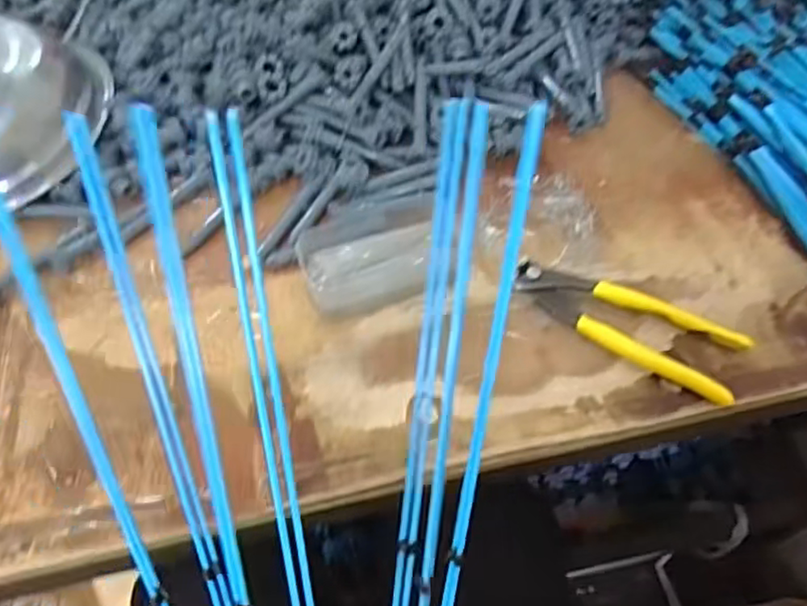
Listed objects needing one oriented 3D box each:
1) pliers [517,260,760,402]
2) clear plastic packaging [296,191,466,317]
[{"bbox_3d":[0.153,0.014,0.444,0.159,0.015,0.056,26,60,17],"label":"pliers"},{"bbox_3d":[-0.012,-0.043,0.477,0.127,0.021,0.087,-15,57,-9],"label":"clear plastic packaging"}]

